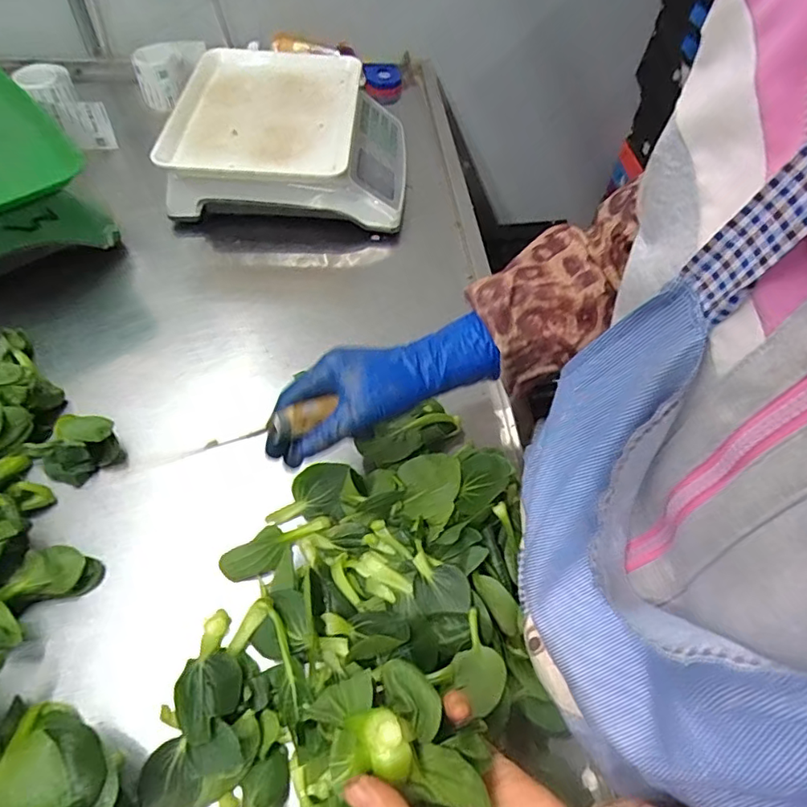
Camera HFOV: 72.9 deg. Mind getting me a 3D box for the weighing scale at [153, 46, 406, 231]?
[{"bbox_3d":[-0.134,-0.339,0.699,0.276,0.091,0.285,2,54,-2],"label":"weighing scale"}]

